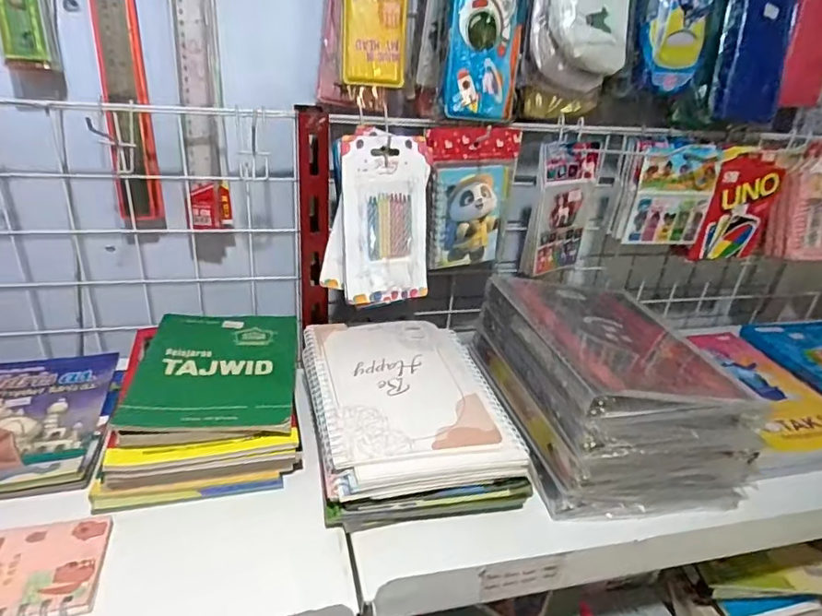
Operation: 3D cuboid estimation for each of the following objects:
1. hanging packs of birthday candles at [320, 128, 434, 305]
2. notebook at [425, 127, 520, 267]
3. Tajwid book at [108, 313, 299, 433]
[{"bbox_3d":[-0.028,-0.086,0.534,0.099,0.161,0.018,0,13,-25],"label":"hanging packs of birthday candles"},{"bbox_3d":[0.065,-0.115,0.584,0.102,0.145,0.012,-10,26,-21],"label":"notebook"},{"bbox_3d":[-0.178,0.053,0.512,0.135,0.012,0.184,-1,27,-12],"label":"Tajwid book"}]

